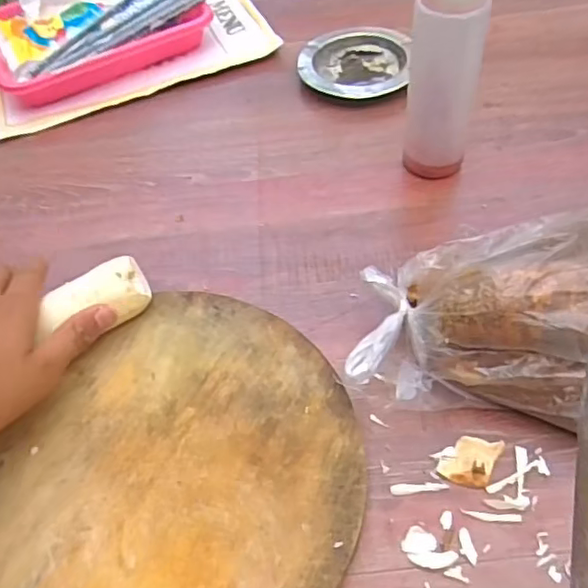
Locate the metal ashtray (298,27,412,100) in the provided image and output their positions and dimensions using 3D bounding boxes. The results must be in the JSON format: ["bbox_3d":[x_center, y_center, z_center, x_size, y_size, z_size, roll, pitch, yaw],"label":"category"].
[{"bbox_3d":[0.059,-0.222,0.560,0.101,0.016,0.108,4,55,8],"label":"metal ashtray"}]

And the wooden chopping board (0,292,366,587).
[{"bbox_3d":[-0.080,0.122,0.326,0.200,0.019,0.256,33,64,25],"label":"wooden chopping board"}]

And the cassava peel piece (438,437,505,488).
[{"bbox_3d":[0.102,0.094,0.337,0.027,0.004,0.034,23,60,20],"label":"cassava peel piece"}]

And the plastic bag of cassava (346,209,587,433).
[{"bbox_3d":[0.144,0.022,0.338,0.209,0.079,0.124,-11,52,-5],"label":"plastic bag of cassava"}]

